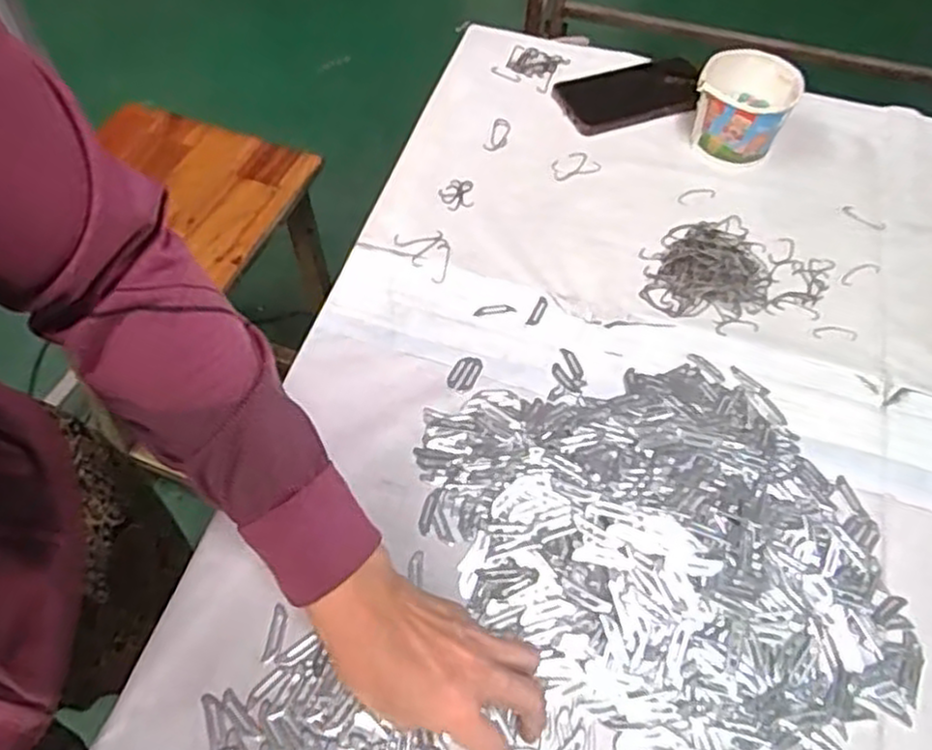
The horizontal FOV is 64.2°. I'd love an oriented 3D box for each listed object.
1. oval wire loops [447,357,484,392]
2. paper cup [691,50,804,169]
[{"bbox_3d":[-0.001,-0.001,0.588,0.021,0.004,0.033,23,57,12],"label":"oval wire loops"},{"bbox_3d":[0.273,-0.264,0.739,0.089,0.071,0.090,2,55,-2],"label":"paper cup"}]

